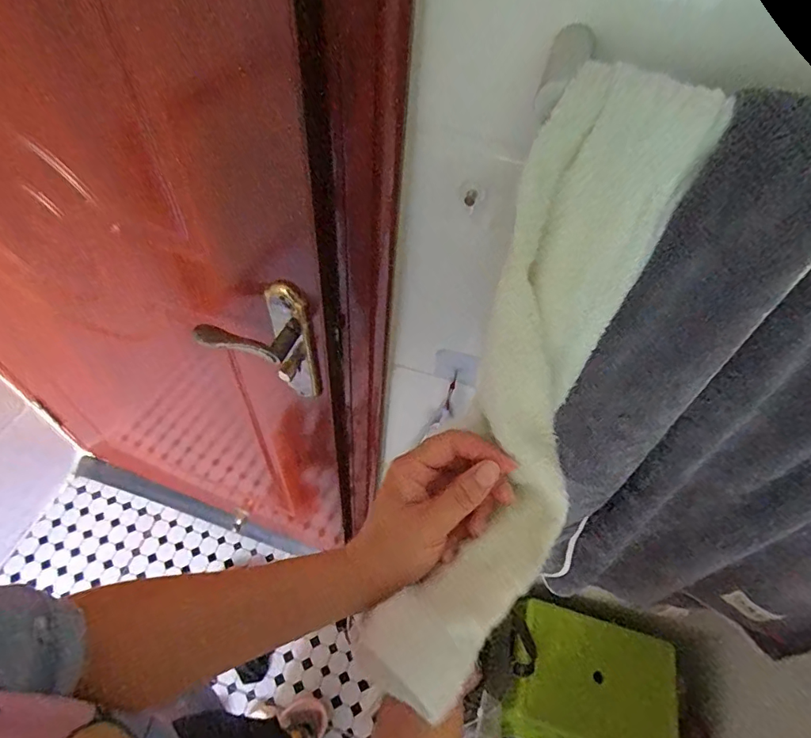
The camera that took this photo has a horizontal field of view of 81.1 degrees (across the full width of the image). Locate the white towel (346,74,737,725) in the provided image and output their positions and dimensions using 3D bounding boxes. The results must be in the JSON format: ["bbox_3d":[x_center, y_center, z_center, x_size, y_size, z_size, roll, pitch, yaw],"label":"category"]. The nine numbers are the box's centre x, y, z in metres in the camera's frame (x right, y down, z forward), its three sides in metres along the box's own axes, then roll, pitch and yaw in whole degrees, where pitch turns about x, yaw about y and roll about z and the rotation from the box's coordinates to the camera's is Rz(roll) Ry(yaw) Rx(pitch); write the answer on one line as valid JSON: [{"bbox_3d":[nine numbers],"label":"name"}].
[{"bbox_3d":[0.071,0.015,0.269,0.083,0.069,0.334,19,94,9],"label":"white towel"}]

